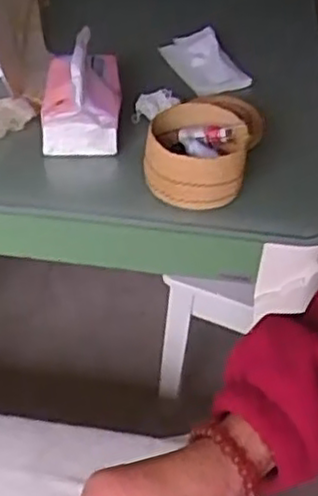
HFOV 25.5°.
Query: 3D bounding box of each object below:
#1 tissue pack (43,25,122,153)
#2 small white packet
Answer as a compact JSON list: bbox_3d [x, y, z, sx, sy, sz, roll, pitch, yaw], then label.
[{"bbox_3d":[-0.091,-0.190,0.848,0.089,0.090,0.136,3,44,-2],"label":"tissue pack"},{"bbox_3d":[0.059,-0.270,1.004,0.087,0.026,0.139,-13,46,-17],"label":"small white packet"}]

